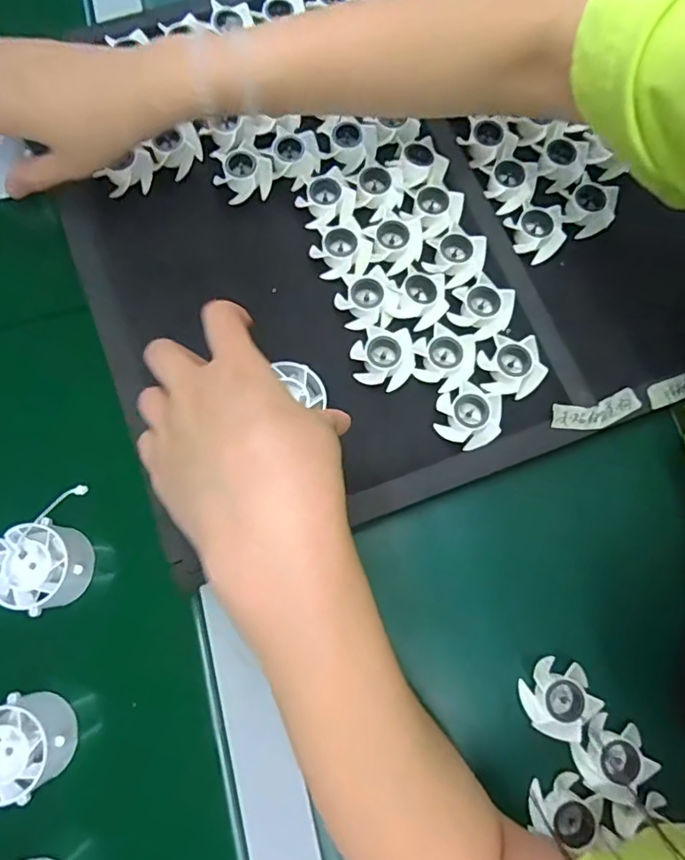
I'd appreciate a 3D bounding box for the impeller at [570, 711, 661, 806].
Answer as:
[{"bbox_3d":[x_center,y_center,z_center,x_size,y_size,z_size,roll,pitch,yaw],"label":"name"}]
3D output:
[{"bbox_3d":[0.154,0.188,0.322,0.040,0.023,0.036,-41,75,-14],"label":"impeller"}]

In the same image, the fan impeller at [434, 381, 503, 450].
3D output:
[{"bbox_3d":[0.081,-0.010,0.359,0.039,0.013,0.040,9,70,3],"label":"fan impeller"}]

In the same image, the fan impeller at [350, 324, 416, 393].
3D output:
[{"bbox_3d":[0.028,-0.049,0.370,0.038,0.018,0.041,0,69,0],"label":"fan impeller"}]

